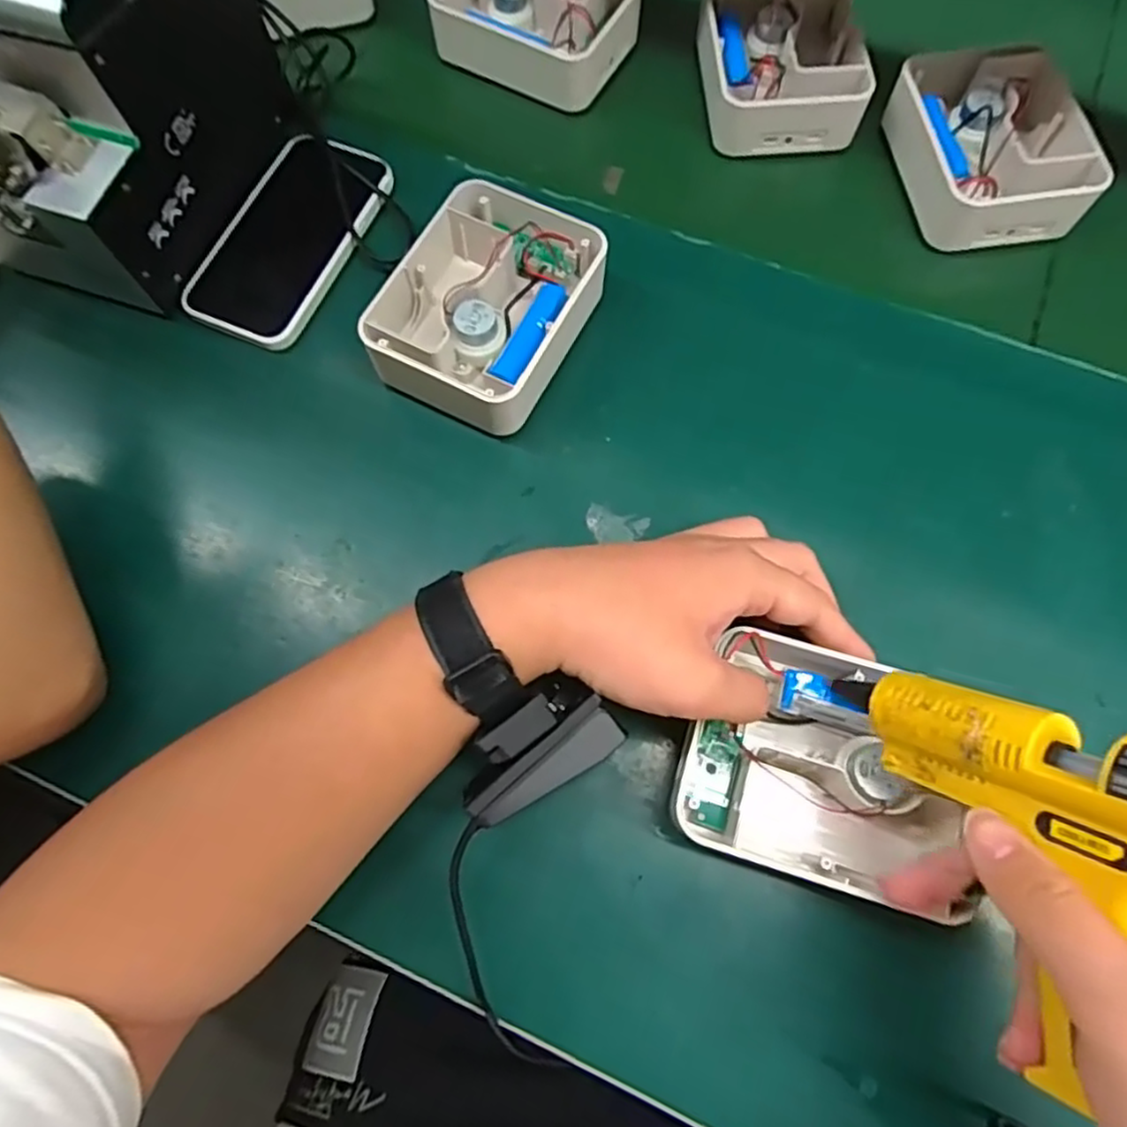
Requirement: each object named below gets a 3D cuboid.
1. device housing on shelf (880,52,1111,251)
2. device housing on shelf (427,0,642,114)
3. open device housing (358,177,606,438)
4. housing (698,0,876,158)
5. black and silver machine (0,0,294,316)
[{"bbox_3d":[0.275,-0.268,0.454,0.102,0.043,0.123,-5,72,-1],"label":"device housing on shelf"},{"bbox_3d":[-0.020,-0.389,0.498,0.127,0.048,0.104,28,74,9],"label":"device housing on shelf"},{"bbox_3d":[-0.043,-0.147,0.404,0.103,0.049,0.139,25,74,8],"label":"open device housing"},{"bbox_3d":[0.147,-0.343,0.479,0.106,0.040,0.126,3,72,1],"label":"housing"},{"bbox_3d":[-0.267,-0.270,0.390,0.127,0.145,0.177,22,73,7],"label":"black and silver machine"}]

